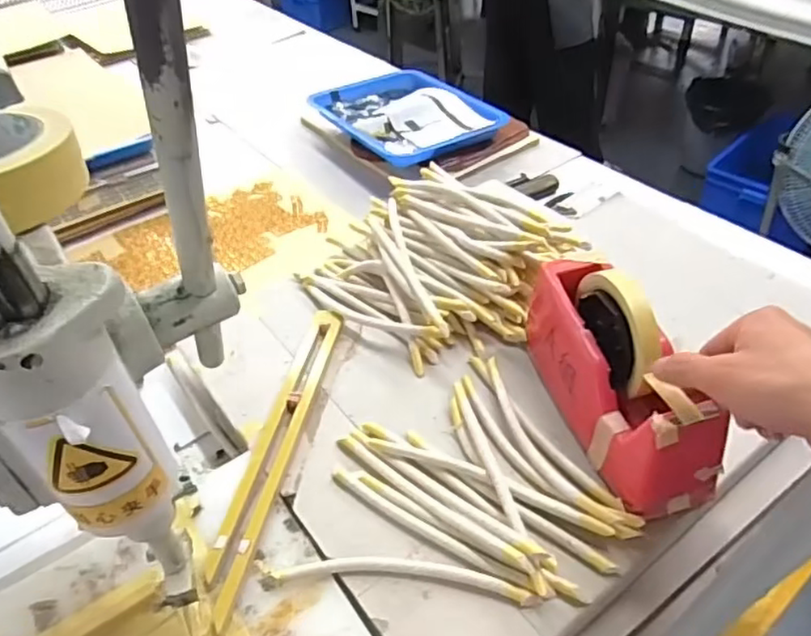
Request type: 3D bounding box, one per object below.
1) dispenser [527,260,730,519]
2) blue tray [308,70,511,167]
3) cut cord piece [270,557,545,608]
[{"bbox_3d":[0.161,0.034,0.487,0.067,0.120,0.196,-14,46,-10],"label":"dispenser"},{"bbox_3d":[-0.002,-0.326,1.007,0.219,0.030,0.290,-27,48,-23],"label":"blue tray"},{"bbox_3d":[-0.003,0.182,0.445,0.185,0.009,0.023,2,43,7],"label":"cut cord piece"}]

